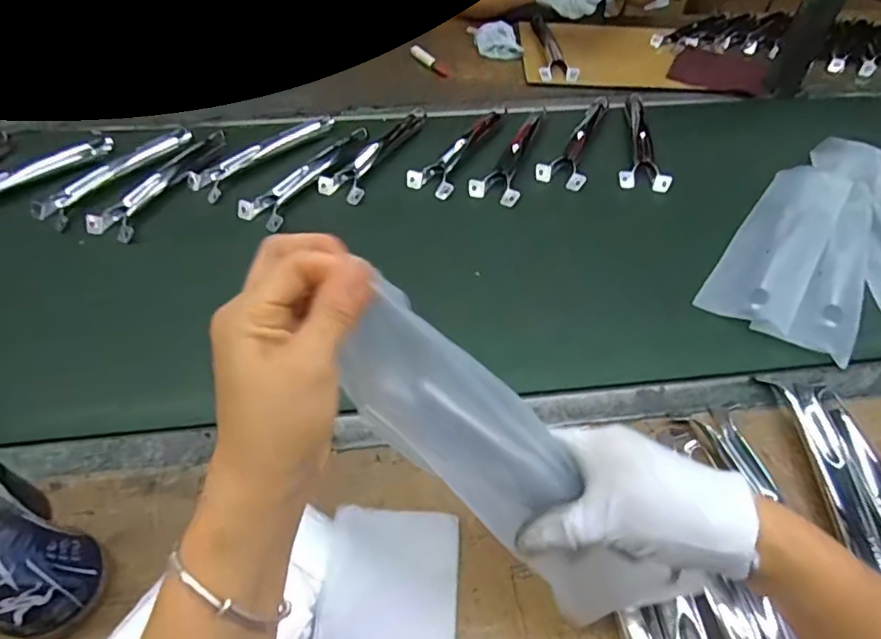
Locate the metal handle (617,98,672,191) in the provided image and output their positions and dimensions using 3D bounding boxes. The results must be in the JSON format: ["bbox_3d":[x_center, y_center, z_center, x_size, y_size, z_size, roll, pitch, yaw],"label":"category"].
[{"bbox_3d":[0.283,-0.261,0.779,0.062,0.021,0.215,8,49,5],"label":"metal handle"}]

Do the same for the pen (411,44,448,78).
[{"bbox_3d":[-0.020,-0.440,0.936,0.082,0.018,0.016,45,61,11],"label":"pen"}]

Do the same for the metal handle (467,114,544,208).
[{"bbox_3d":[0.112,-0.222,0.741,0.064,0.014,0.199,27,56,17],"label":"metal handle"}]

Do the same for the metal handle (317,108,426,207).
[{"bbox_3d":[-0.074,-0.238,0.737,0.064,0.029,0.218,25,52,19],"label":"metal handle"}]

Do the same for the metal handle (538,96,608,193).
[{"bbox_3d":[0.198,-0.265,0.777,0.064,0.017,0.225,18,50,14],"label":"metal handle"}]

